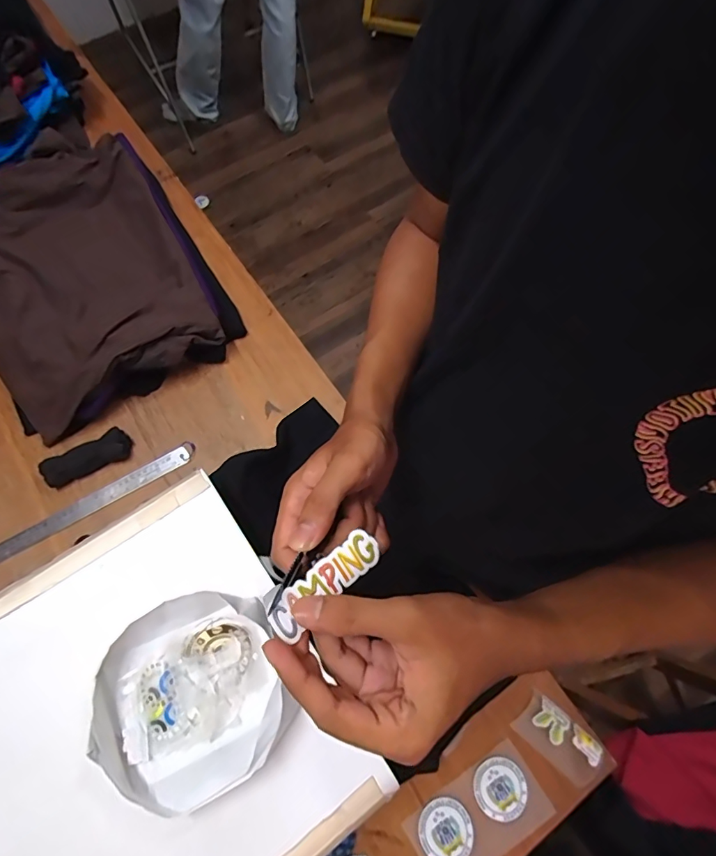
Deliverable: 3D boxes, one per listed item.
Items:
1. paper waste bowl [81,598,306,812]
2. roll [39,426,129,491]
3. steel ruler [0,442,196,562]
[{"bbox_3d":[-0.160,0.260,0.442,0.170,0.045,0.177,0,71,0],"label":"paper waste bowl"},{"bbox_3d":[-0.419,0.046,0.698,0.127,0.030,0.043,-27,73,-9],"label":"roll"},{"bbox_3d":[-0.407,0.115,0.690,0.333,0.009,0.029,-30,82,-10],"label":"steel ruler"}]

